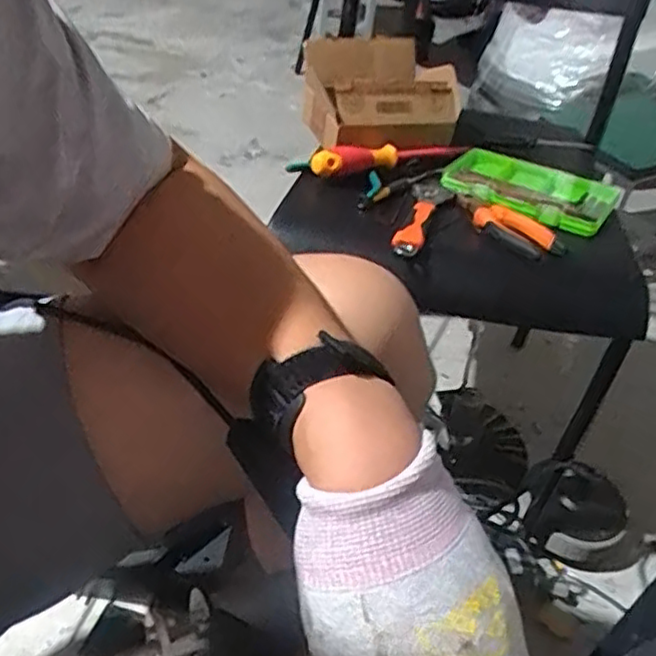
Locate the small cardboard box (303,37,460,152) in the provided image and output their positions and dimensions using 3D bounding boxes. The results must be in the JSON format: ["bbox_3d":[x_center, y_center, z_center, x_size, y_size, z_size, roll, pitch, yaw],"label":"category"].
[{"bbox_3d":[0.064,-0.298,0.856,0.191,0.080,0.195,2,42,-7],"label":"small cardboard box"}]

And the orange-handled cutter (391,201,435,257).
[{"bbox_3d":[0.092,-0.109,0.708,0.029,0.013,0.099,17,42,11],"label":"orange-handled cutter"}]

